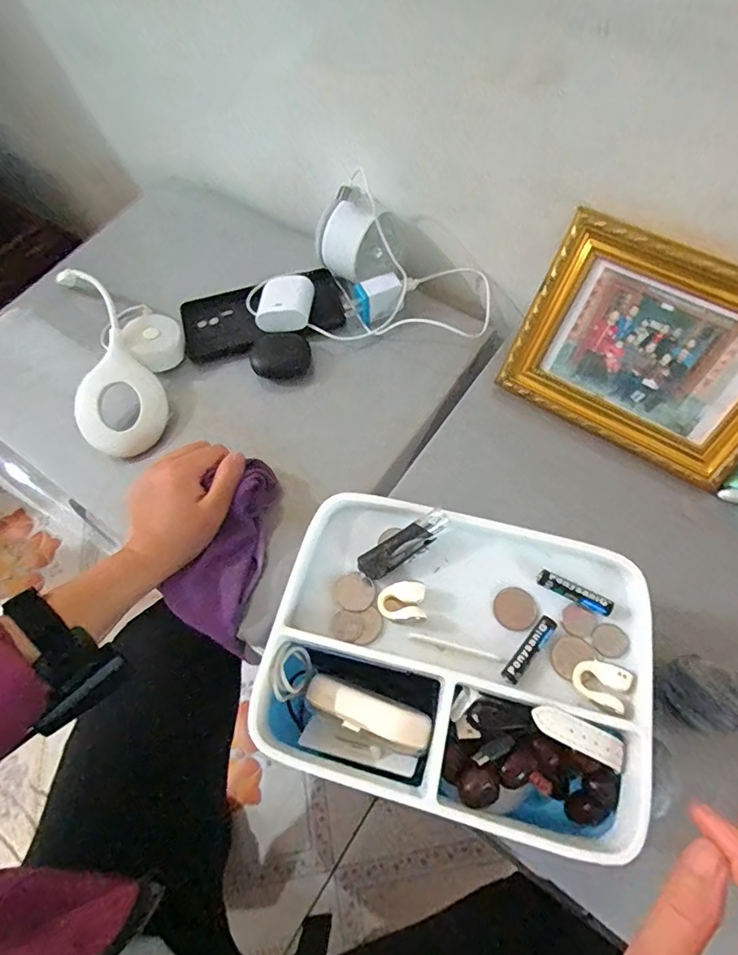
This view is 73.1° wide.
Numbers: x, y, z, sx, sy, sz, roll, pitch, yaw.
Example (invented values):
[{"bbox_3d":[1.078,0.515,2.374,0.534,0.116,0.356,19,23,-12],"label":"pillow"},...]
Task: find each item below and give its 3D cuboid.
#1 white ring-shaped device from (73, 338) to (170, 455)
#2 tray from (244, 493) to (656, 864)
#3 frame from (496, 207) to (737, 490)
[{"bbox_3d":[-0.230,-0.074,0.467,0.072,0.040,0.103,-4,66,1],"label":"white ring-shaped device"},{"bbox_3d":[0.050,0.100,0.290,0.200,0.049,0.153,13,67,9],"label":"tray"},{"bbox_3d":[0.228,-0.100,0.403,0.202,0.152,0.017,32,38,16],"label":"frame"}]

